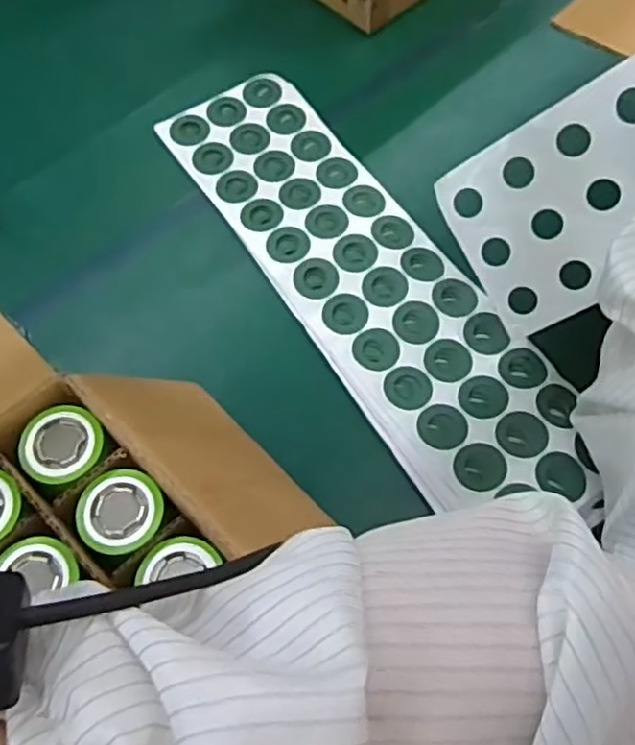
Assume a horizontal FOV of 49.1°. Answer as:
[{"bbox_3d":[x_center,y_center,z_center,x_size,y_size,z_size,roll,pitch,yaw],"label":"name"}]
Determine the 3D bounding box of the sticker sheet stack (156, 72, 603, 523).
[{"bbox_3d":[0.031,-0.072,0.488,0.116,0.009,0.404,-31,67,-13],"label":"sticker sheet stack"}]

